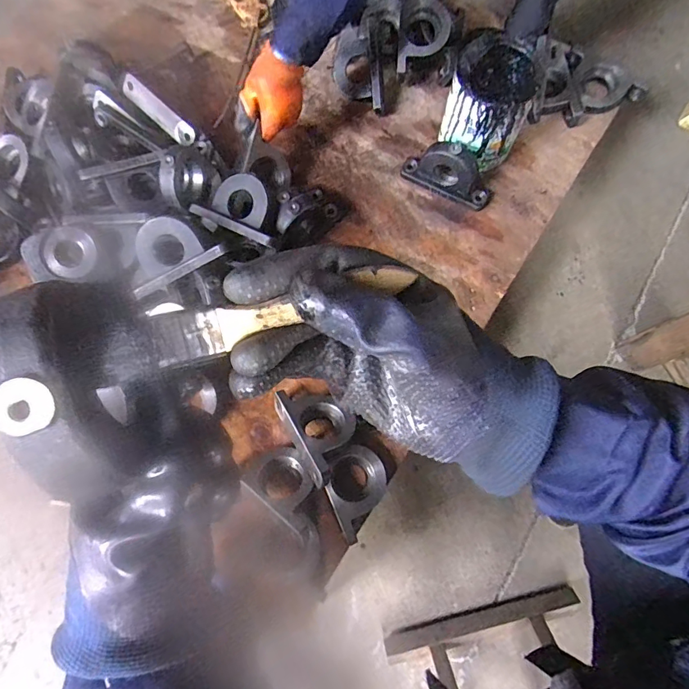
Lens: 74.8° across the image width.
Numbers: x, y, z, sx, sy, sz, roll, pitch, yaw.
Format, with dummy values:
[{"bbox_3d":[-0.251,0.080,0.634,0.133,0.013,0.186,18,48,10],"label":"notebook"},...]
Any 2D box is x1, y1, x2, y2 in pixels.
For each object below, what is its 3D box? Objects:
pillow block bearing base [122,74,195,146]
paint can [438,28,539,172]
[{"bbox_3d":[-0.308,-0.387,0.748,0.150,0.012,0.039,41,117,1],"label":"pillow block bearing base"},{"bbox_3d":[0.223,-0.378,0.715,0.115,0.147,0.122,0,75,1],"label":"paint can"}]

